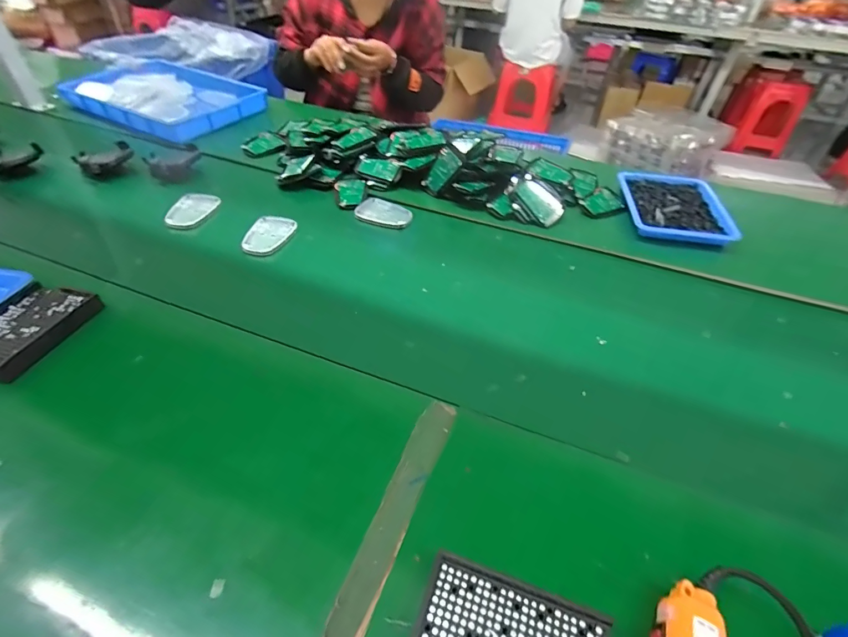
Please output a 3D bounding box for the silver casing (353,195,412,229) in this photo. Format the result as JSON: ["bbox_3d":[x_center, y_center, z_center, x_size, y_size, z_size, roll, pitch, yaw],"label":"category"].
[{"bbox_3d":[-0.072,-0.195,0.770,0.108,0.007,0.077,24,48,21],"label":"silver casing"}]

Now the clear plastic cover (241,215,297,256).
[{"bbox_3d":[-0.263,-0.138,0.696,0.070,0.014,0.106,11,44,8],"label":"clear plastic cover"}]

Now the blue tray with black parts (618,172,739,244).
[{"bbox_3d":[0.478,-0.228,0.812,0.179,0.029,0.252,10,44,7],"label":"blue tray with black parts"}]

